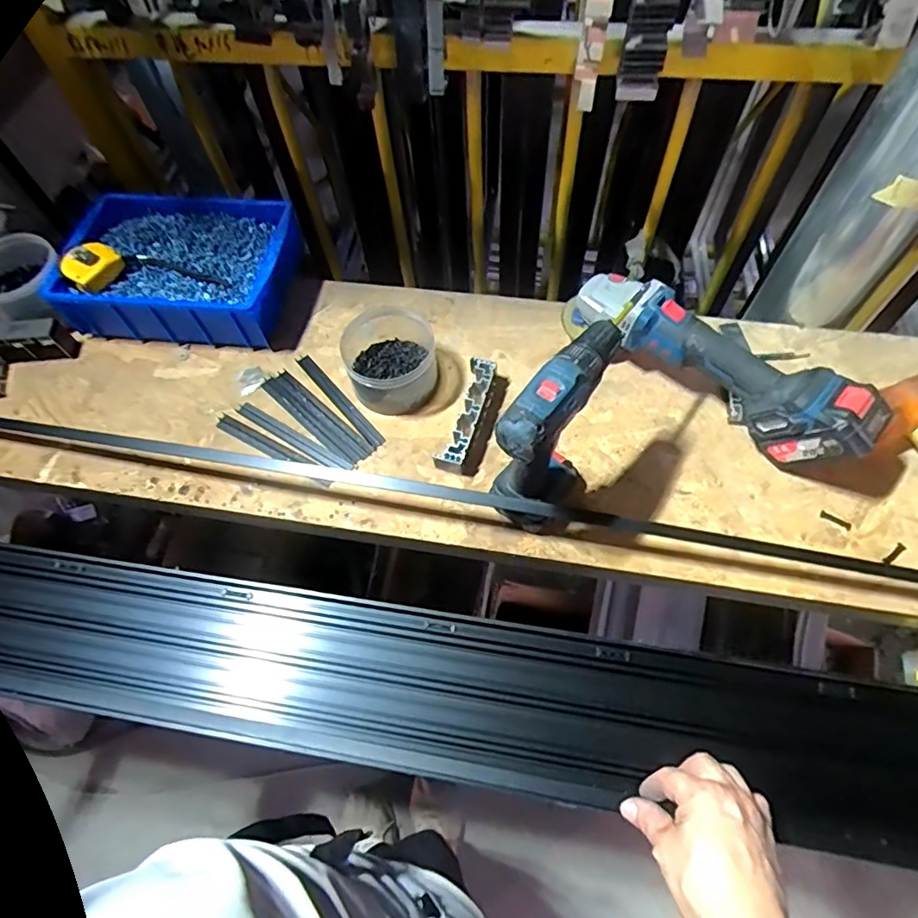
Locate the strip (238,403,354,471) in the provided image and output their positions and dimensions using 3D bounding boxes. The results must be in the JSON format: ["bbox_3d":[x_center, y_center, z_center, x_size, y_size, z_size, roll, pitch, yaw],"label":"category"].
[{"bbox_3d":[-0.208,-0.026,0.706,0.171,0.012,0.020,29,68,15],"label":"strip"}]

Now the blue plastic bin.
[{"bbox_3d":[-0.392,-0.263,0.767,0.312,0.087,0.197,6,64,5],"label":"blue plastic bin"}]

